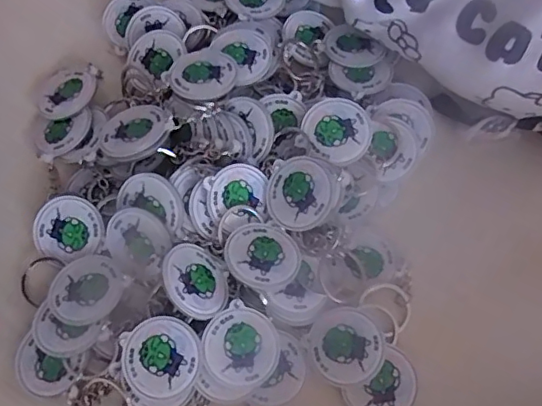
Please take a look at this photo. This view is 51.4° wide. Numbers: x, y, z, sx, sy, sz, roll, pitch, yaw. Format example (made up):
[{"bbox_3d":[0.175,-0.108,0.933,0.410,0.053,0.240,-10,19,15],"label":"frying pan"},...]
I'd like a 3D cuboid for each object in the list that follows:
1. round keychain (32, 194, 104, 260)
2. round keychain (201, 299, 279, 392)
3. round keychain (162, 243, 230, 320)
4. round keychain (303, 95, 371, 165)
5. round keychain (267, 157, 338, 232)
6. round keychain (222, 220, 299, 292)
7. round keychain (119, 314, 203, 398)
[{"bbox_3d":[-0.097,0.011,0.266,0.031,0.010,0.028,-19,69,-11],"label":"round keychain"},{"bbox_3d":[-0.013,0.061,0.240,0.032,0.004,0.032,4,72,-12],"label":"round keychain"},{"bbox_3d":[-0.032,0.033,0.241,0.032,0.004,0.032,27,46,-32],"label":"round keychain"},{"bbox_3d":[0.031,-0.035,0.272,0.032,0.010,0.031,1,67,-2],"label":"round keychain"},{"bbox_3d":[0.014,-0.004,0.257,0.032,0.004,0.033,-5,80,31],"label":"round keychain"},{"bbox_3d":[-0.004,0.022,0.248,0.031,0.007,0.032,1,67,-2],"label":"round keychain"},{"bbox_3d":[-0.045,0.064,0.233,0.033,0.004,0.032,-2,77,7],"label":"round keychain"}]

